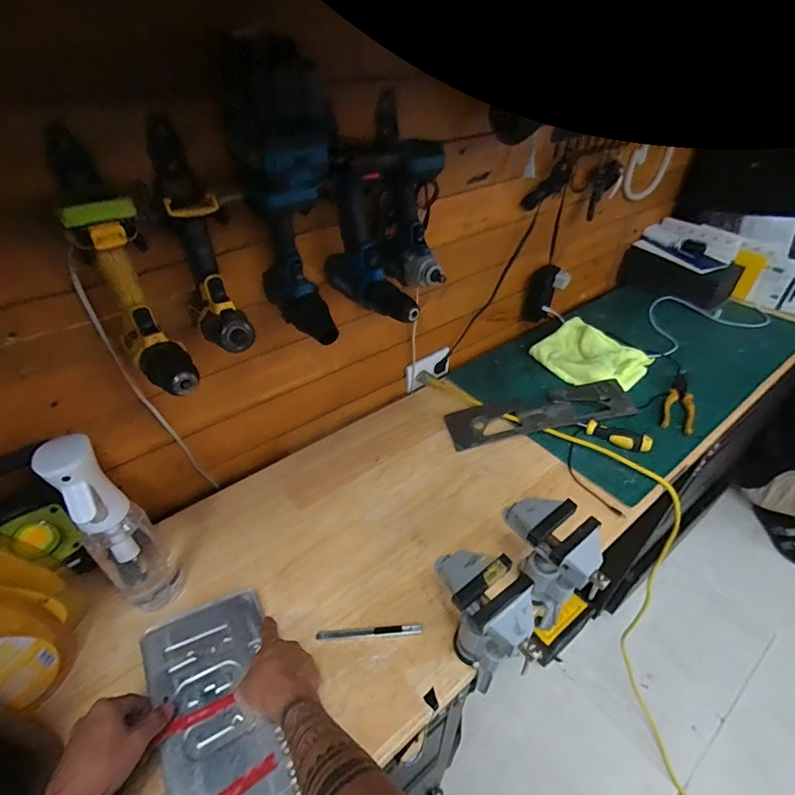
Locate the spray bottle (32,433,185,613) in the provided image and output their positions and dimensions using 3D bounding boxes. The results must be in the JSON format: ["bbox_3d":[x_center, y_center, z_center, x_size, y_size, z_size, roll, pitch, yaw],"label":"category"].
[{"bbox_3d":[-0.336,0.150,0.519,0.094,0.277,0.070,31,49,30],"label":"spray bottle"}]

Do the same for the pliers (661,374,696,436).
[{"bbox_3d":[0.571,0.004,0.891,0.054,0.015,0.201,18,44,21],"label":"pliers"}]

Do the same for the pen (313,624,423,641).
[{"bbox_3d":[-0.035,0.300,0.562,0.133,0.009,0.013,-1,41,-3],"label":"pen"}]

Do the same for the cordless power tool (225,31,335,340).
[{"bbox_3d":[-0.126,-0.227,0.527,0.113,0.305,0.113,-9,41,-10],"label":"cordless power tool"}]

